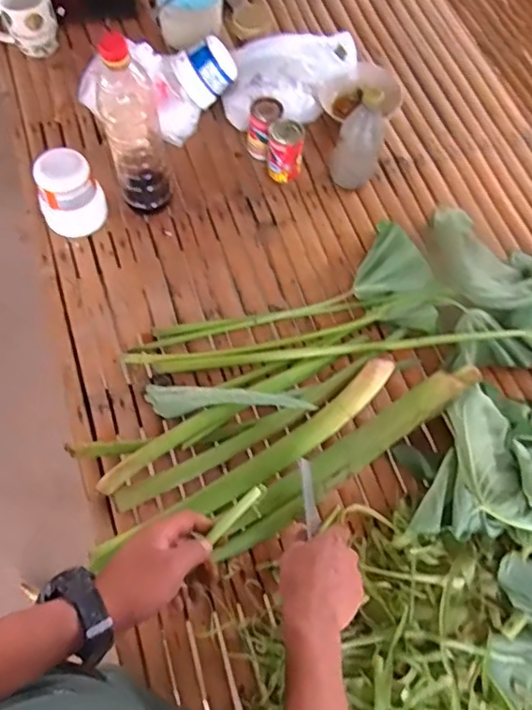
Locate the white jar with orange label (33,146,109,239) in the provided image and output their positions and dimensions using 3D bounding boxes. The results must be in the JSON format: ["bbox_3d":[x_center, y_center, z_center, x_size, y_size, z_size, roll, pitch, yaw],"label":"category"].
[{"bbox_3d":[-0.289,-0.237,0.847,0.091,0.108,0.076,-14,66,-8],"label":"white jar with orange label"}]

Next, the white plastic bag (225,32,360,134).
[{"bbox_3d":[0.025,-0.469,0.957,0.165,0.090,0.203,41,70,16],"label":"white plastic bag"}]

